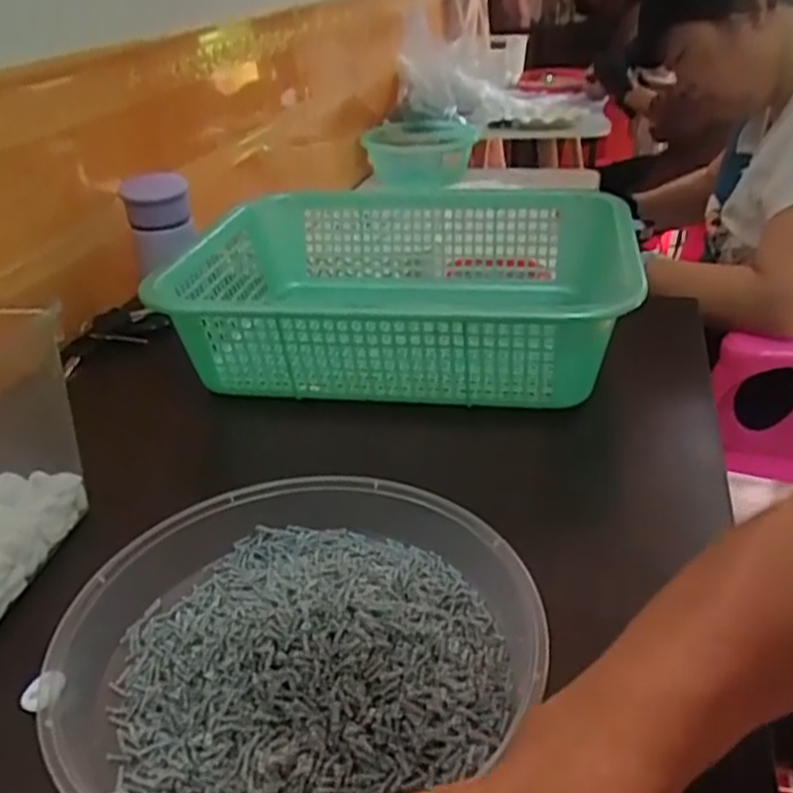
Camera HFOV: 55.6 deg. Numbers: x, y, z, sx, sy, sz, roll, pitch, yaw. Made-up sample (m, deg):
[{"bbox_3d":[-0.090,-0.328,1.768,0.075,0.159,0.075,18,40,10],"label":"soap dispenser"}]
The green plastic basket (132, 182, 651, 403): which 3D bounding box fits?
[{"bbox_3d":[0.002,-0.096,0.682,0.398,0.107,0.304,5,32,13],"label":"green plastic basket"}]

